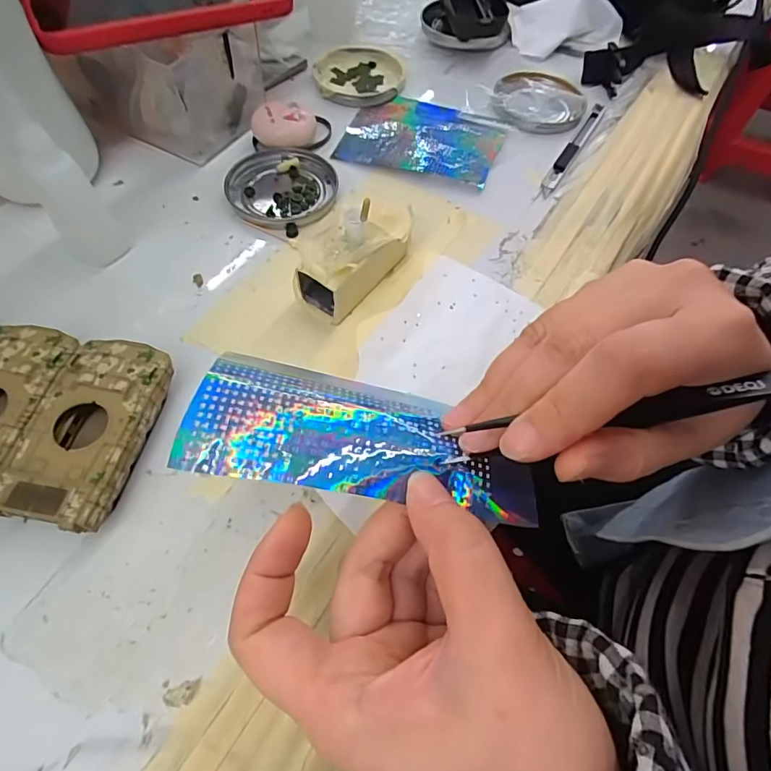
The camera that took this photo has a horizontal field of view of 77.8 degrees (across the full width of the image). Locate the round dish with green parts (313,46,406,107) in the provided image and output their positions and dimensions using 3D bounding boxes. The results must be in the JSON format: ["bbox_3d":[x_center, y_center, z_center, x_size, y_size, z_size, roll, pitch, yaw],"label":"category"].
[{"bbox_3d":[-0.023,-0.283,0.431,0.077,0.010,0.089,2,60,-1],"label":"round dish with green parts"}]

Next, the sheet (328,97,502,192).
[{"bbox_3d":[0.030,-0.204,0.389,0.122,0.007,0.100,14,60,6],"label":"sheet"}]

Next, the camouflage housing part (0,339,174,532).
[{"bbox_3d":[-0.144,0.023,0.239,0.050,0.026,0.096,10,60,3],"label":"camouflage housing part"}]

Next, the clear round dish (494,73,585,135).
[{"bbox_3d":[0.134,-0.249,0.416,0.076,0.009,0.085,11,60,4],"label":"clear round dish"}]

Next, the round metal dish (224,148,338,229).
[{"bbox_3d":[-0.076,-0.145,0.350,0.079,0.007,0.079,1,60,-2],"label":"round metal dish"}]

